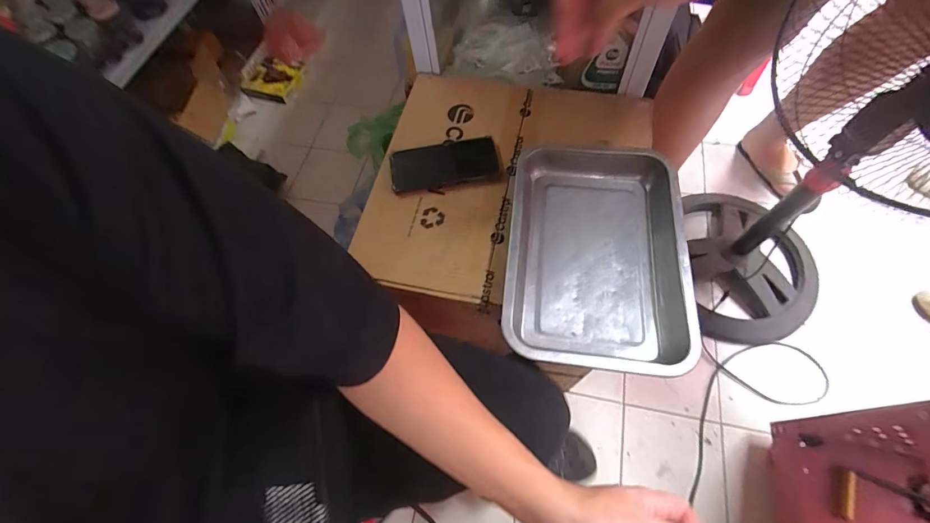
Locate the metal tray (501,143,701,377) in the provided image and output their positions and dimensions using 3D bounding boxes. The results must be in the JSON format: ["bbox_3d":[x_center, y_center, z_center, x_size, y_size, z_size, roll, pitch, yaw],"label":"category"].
[{"bbox_3d":[0.161,-0.016,0.492,0.205,0.058,0.299,5,64,8],"label":"metal tray"}]

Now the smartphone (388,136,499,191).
[{"bbox_3d":[-0.033,-0.148,0.590,0.159,0.010,0.074,-9,63,0],"label":"smartphone"}]

